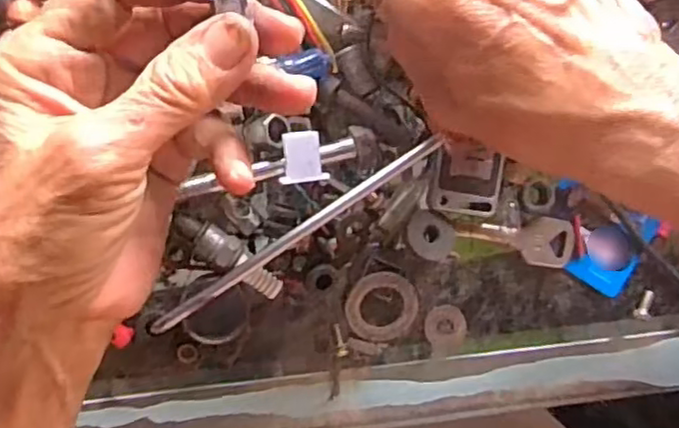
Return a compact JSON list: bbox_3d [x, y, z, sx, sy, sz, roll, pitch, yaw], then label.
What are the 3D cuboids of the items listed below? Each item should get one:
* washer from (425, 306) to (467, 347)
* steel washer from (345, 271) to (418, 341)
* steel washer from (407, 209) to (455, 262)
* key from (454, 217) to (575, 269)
[{"bbox_3d":[0.050,0.052,0.306,0.020,0.004,0.019,1,95,-8],"label":"washer"},{"bbox_3d":[0.020,0.042,0.298,0.033,0.005,0.032,-1,95,-8],"label":"steel washer"},{"bbox_3d":[0.041,0.009,0.293,0.023,0.004,0.021,-1,95,-8],"label":"steel washer"},{"bbox_3d":[0.082,0.013,0.303,0.057,0.006,0.023,3,94,-8],"label":"key"}]

